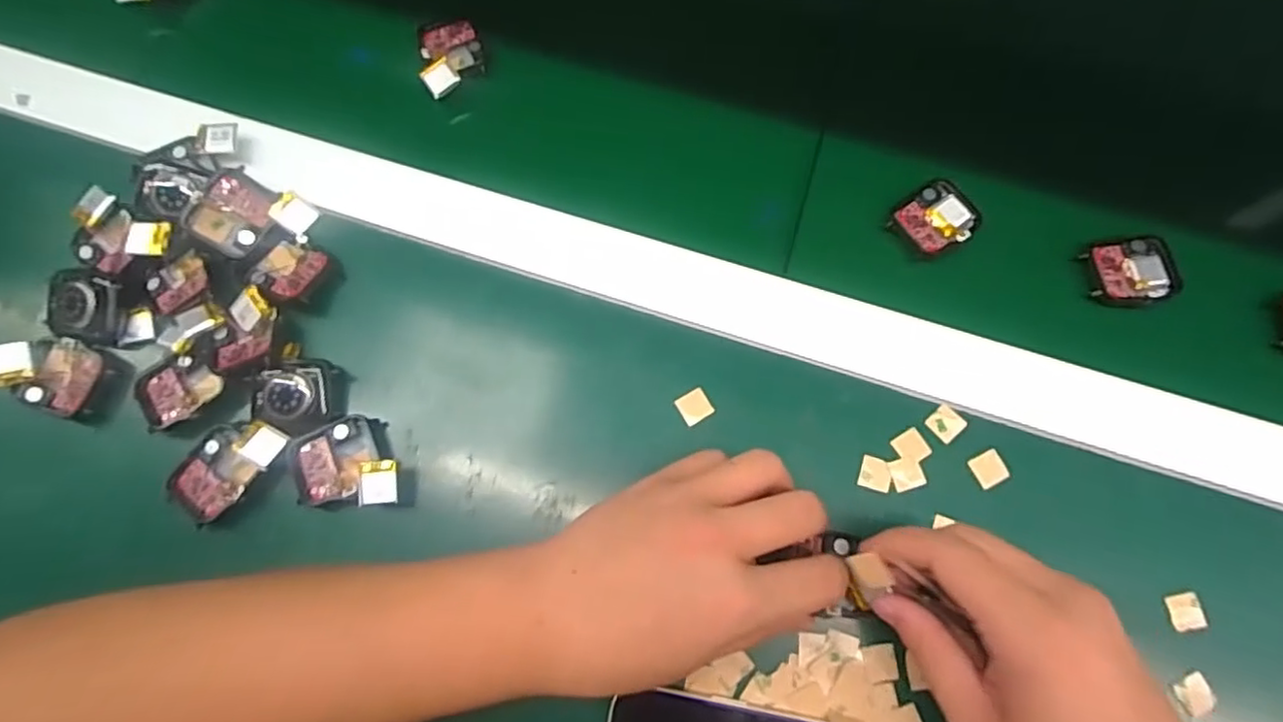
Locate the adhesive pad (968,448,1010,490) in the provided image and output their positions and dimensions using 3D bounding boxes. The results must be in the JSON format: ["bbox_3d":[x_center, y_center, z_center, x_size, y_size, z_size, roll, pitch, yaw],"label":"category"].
[{"bbox_3d":[0.173,0.054,0.316,0.016,0.004,0.016,-28,77,-6],"label":"adhesive pad"}]

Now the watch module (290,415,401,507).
[{"bbox_3d":[-0.145,0.049,0.316,0.055,0.017,0.043,0,76,1],"label":"watch module"}]

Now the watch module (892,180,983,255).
[{"bbox_3d":[0.164,-0.080,0.351,0.044,0.006,0.037,-43,79,-9],"label":"watch module"}]

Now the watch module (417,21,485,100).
[{"bbox_3d":[-0.113,-0.181,0.379,0.034,0.015,0.056,-12,75,-1],"label":"watch module"}]

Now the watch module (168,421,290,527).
[{"bbox_3d":[-0.207,0.051,0.317,0.034,0.013,0.057,43,81,10],"label":"watch module"}]

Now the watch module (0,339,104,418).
[{"bbox_3d":[-0.306,0.005,0.327,0.052,0.023,0.036,18,76,7],"label":"watch module"}]

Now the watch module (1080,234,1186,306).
[{"bbox_3d":[0.264,-0.048,0.342,0.046,0.006,0.038,-3,76,1],"label":"watch module"}]

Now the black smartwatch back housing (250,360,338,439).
[{"bbox_3d":[-0.176,0.019,0.323,0.040,0.011,0.037,-10,76,-1],"label":"black smartwatch back housing"}]

